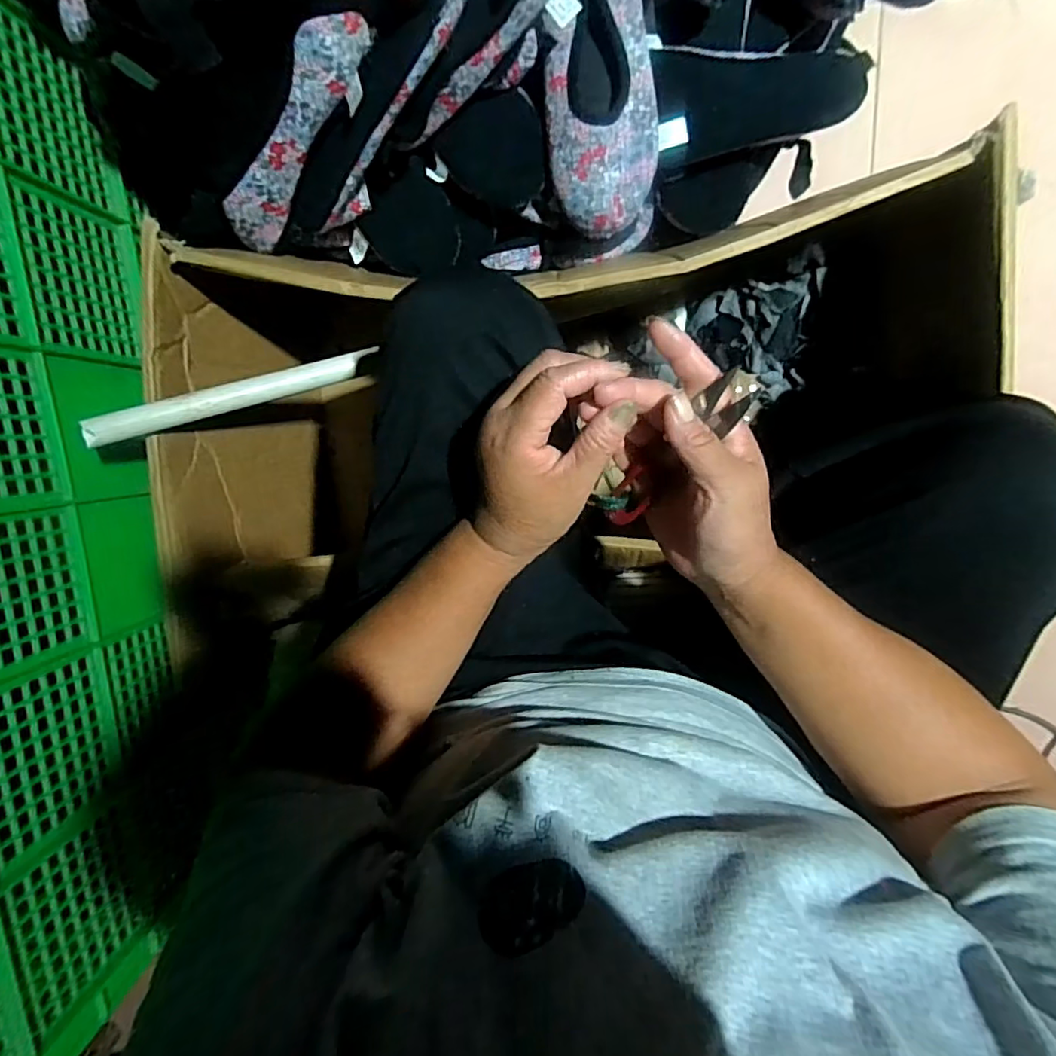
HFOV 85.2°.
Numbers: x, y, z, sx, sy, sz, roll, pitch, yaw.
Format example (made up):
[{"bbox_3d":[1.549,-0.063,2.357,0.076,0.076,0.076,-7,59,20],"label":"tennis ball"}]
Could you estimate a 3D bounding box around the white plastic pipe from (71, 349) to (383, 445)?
[{"bbox_3d":[-0.272,-0.125,0.537,0.251,0.023,0.027,-21,98,-17],"label":"white plastic pipe"}]

